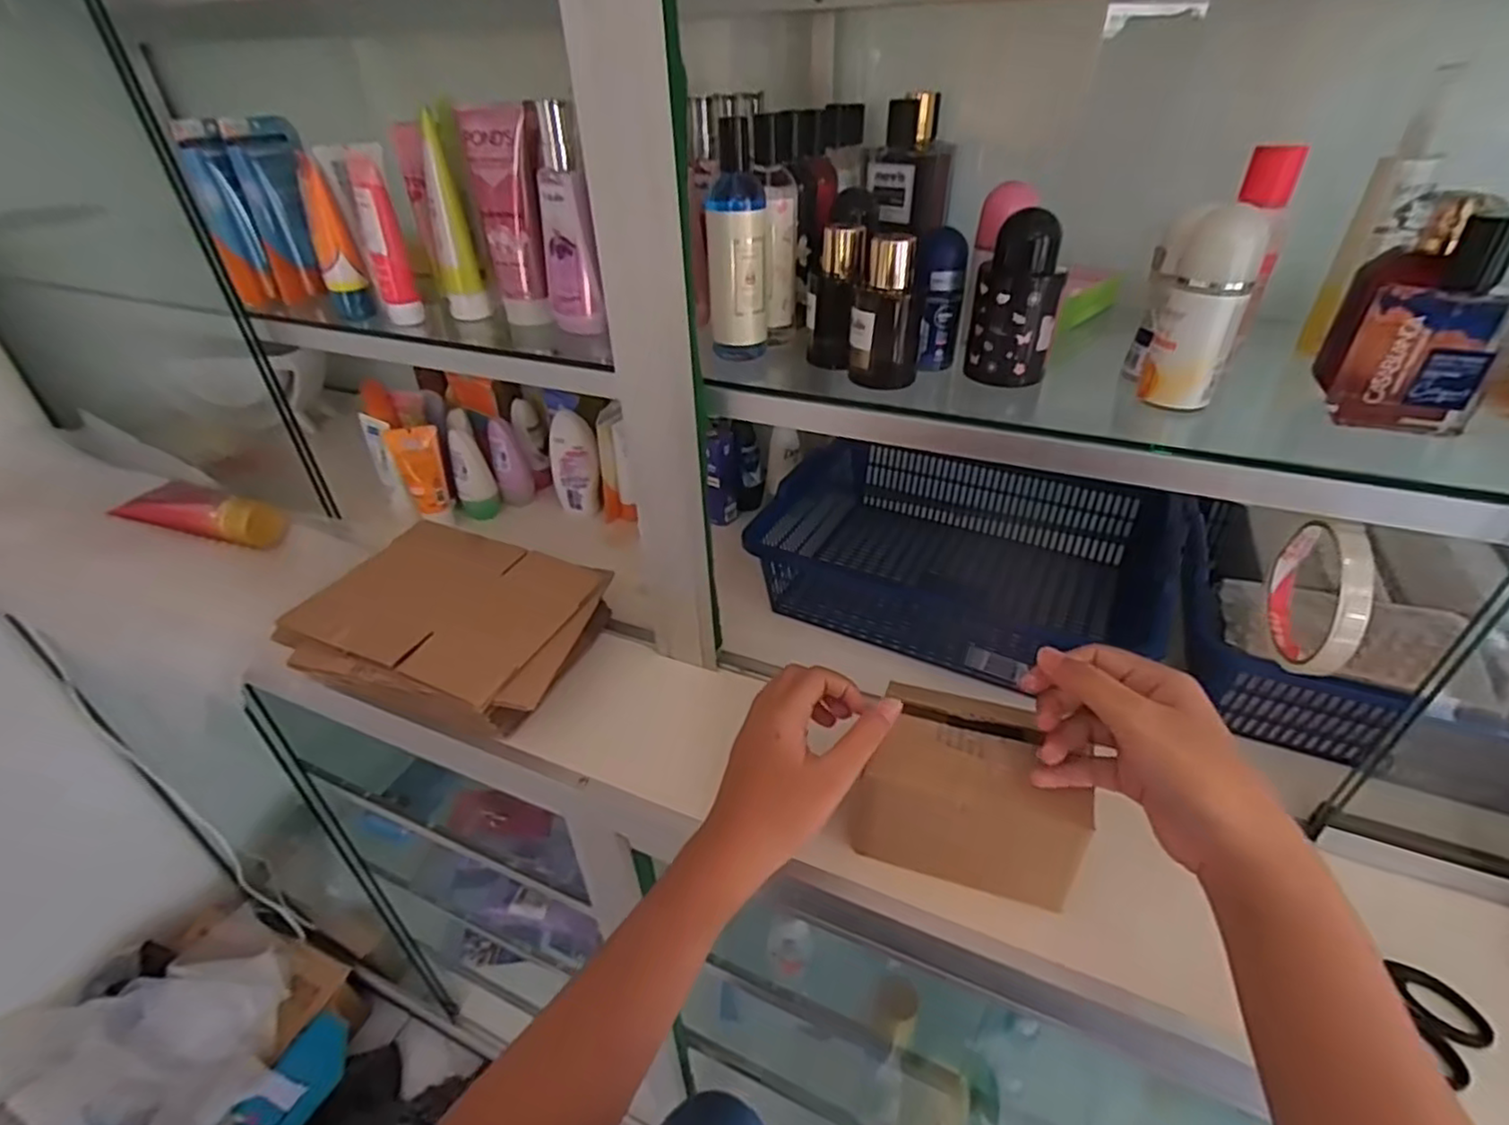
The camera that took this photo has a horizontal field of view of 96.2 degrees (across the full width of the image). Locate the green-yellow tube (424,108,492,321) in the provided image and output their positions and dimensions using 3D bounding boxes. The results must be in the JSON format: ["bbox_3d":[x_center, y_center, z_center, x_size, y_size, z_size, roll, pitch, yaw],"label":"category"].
[{"bbox_3d":[-0.256,-0.282,0.564,0.031,0.146,0.040,-14,40,-15],"label":"green-yellow tube"}]

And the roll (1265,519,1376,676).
[{"bbox_3d":[0.317,0.019,0.381,0.012,0.085,0.083,7,39,12],"label":"roll"}]

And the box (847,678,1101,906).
[{"bbox_3d":[0.134,0.140,0.417,0.125,0.075,0.090,14,41,20],"label":"box"}]

